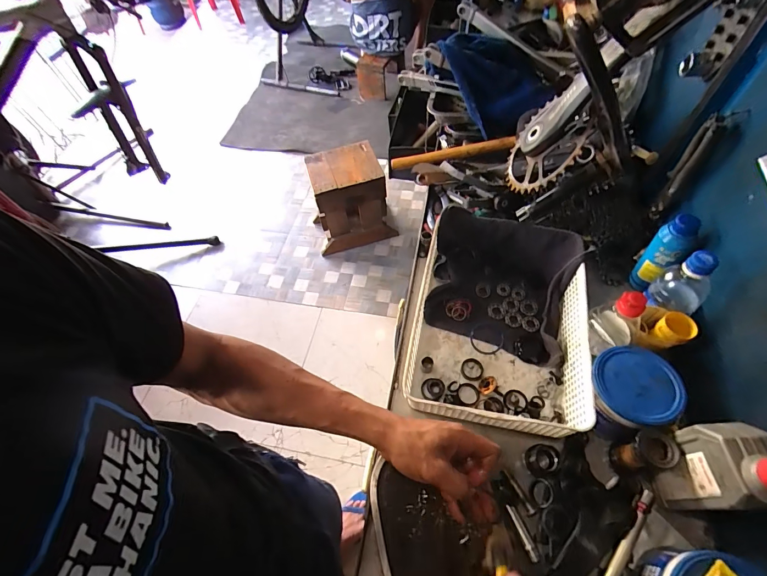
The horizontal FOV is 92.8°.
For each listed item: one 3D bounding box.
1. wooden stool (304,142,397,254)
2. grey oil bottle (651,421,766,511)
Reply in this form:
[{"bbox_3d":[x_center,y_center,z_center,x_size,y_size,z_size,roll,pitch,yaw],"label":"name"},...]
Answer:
[{"bbox_3d":[-0.163,-0.409,1.733,0.356,0.425,0.255,-17,58,-6],"label":"wooden stool"},{"bbox_3d":[0.364,0.197,0.402,0.046,0.163,0.080,-1,57,4],"label":"grey oil bottle"}]

